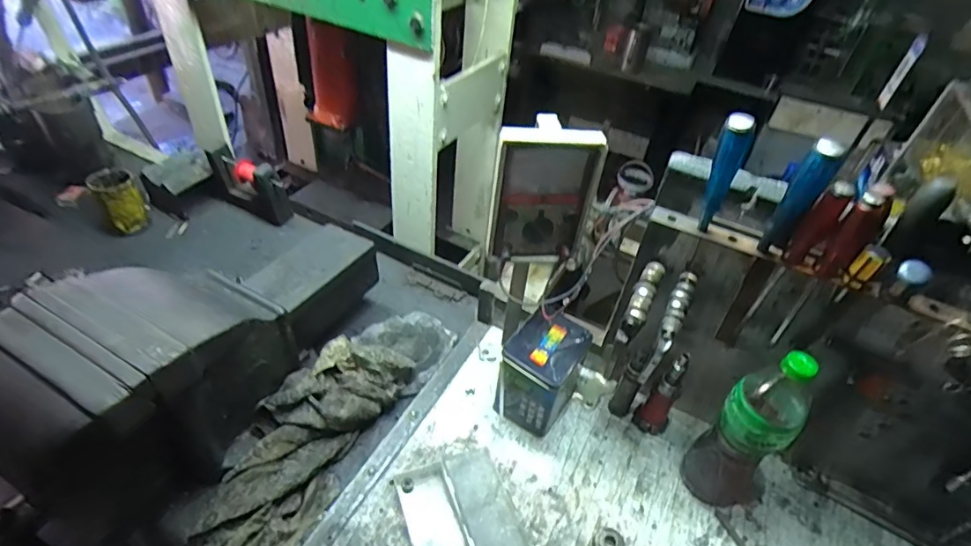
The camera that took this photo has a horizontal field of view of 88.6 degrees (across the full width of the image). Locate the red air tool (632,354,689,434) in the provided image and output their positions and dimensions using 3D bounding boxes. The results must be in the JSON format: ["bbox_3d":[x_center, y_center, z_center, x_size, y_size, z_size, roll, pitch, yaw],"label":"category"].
[{"bbox_3d":[0.262,0.176,0.723,0.049,0.151,0.045,31,47,23],"label":"red air tool"}]

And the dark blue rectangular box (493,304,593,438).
[{"bbox_3d":[0.083,0.148,0.746,0.096,0.138,0.130,26,45,19],"label":"dark blue rectangular box"}]

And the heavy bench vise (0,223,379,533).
[{"bbox_3d":[-0.369,0.081,0.697,0.195,0.284,0.500,19,44,13],"label":"heavy bench vise"}]

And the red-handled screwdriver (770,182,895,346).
[{"bbox_3d":[0.358,0.005,0.528,0.040,0.218,0.029,-29,53,-33],"label":"red-handled screwdriver"}]

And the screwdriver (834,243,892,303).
[{"bbox_3d":[0.375,0.004,0.500,0.022,0.077,0.020,36,49,28],"label":"screwdriver"}]

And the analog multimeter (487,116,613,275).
[{"bbox_3d":[0.065,-0.093,0.621,0.128,0.186,0.046,-2,40,-10],"label":"analog multimeter"}]

